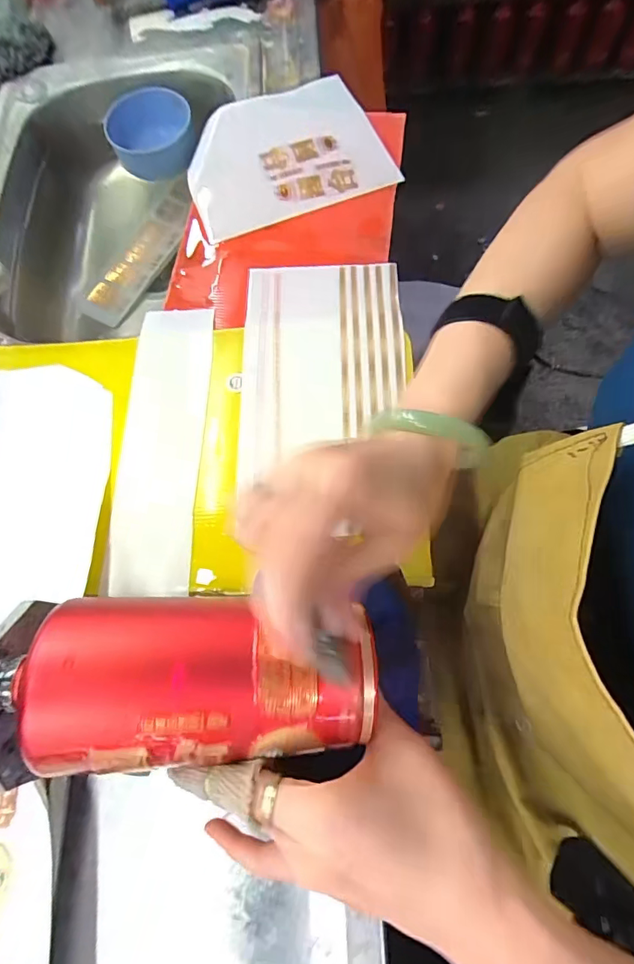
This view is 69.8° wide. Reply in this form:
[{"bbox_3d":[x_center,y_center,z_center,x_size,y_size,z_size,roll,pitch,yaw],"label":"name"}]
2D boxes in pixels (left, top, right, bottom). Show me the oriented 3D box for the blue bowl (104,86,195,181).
[{"bbox_3d":[-0.221,-0.465,0.610,0.108,0.052,0.100,-1,71,2],"label":"blue bowl"}]

